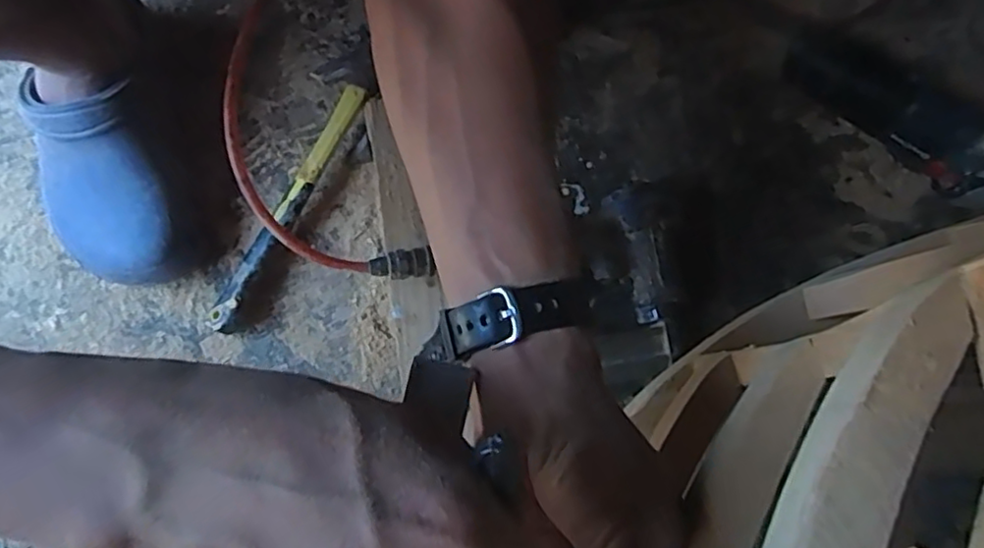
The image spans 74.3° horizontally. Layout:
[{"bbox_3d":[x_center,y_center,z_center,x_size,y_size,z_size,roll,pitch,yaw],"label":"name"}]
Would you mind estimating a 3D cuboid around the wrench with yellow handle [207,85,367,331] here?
[{"bbox_3d":[-0.172,-0.056,0.548,0.024,0.033,0.229,28,80,4],"label":"wrench with yellow handle"}]

